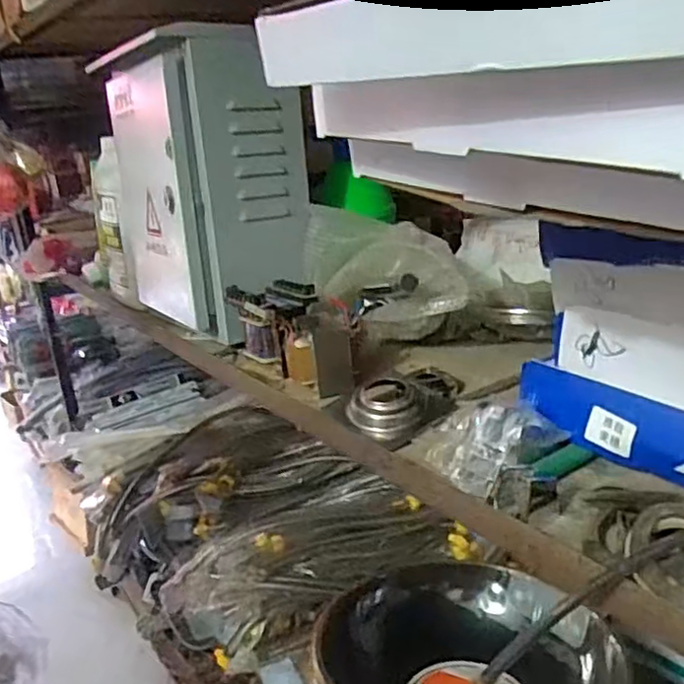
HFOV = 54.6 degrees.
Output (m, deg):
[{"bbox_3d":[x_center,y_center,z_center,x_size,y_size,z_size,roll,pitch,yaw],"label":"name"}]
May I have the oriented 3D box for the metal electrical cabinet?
[{"bbox_3d":[-0.204,-0.228,0.964,0.186,0.354,0.297,-20,24,-31],"label":"metal electrical cabinet"}]

